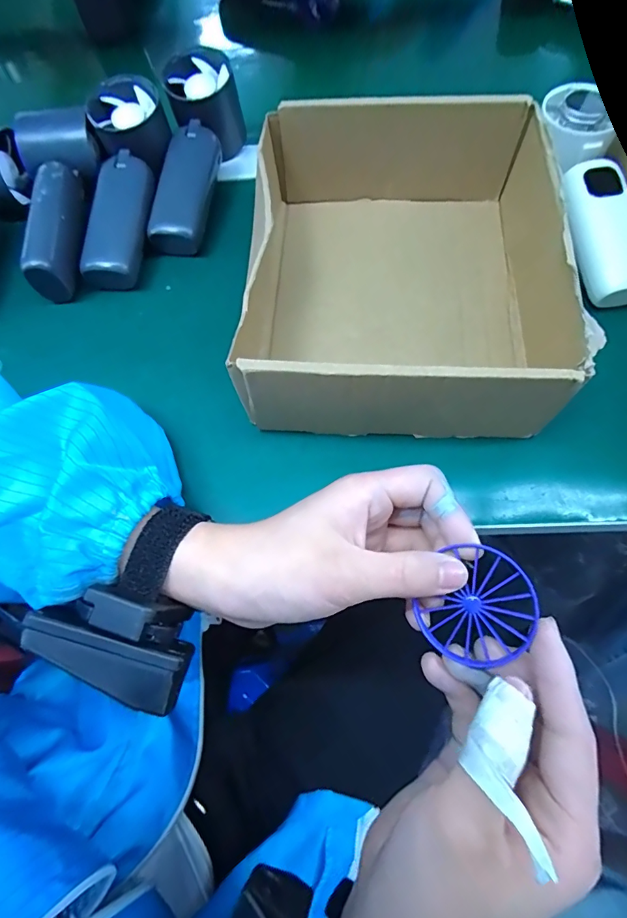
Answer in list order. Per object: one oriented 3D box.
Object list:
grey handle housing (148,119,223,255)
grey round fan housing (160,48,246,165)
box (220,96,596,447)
[{"bbox_3d":[-0.099,-0.205,0.337,0.037,0.030,0.100,9,69,7],"label":"grey handle housing"},{"bbox_3d":[-0.088,-0.283,0.356,0.055,0.050,0.061,-18,68,-4],"label":"grey round fan housing"},{"bbox_3d":[0.047,-0.123,0.281,0.172,0.078,0.211,2,68,4],"label":"box"}]

